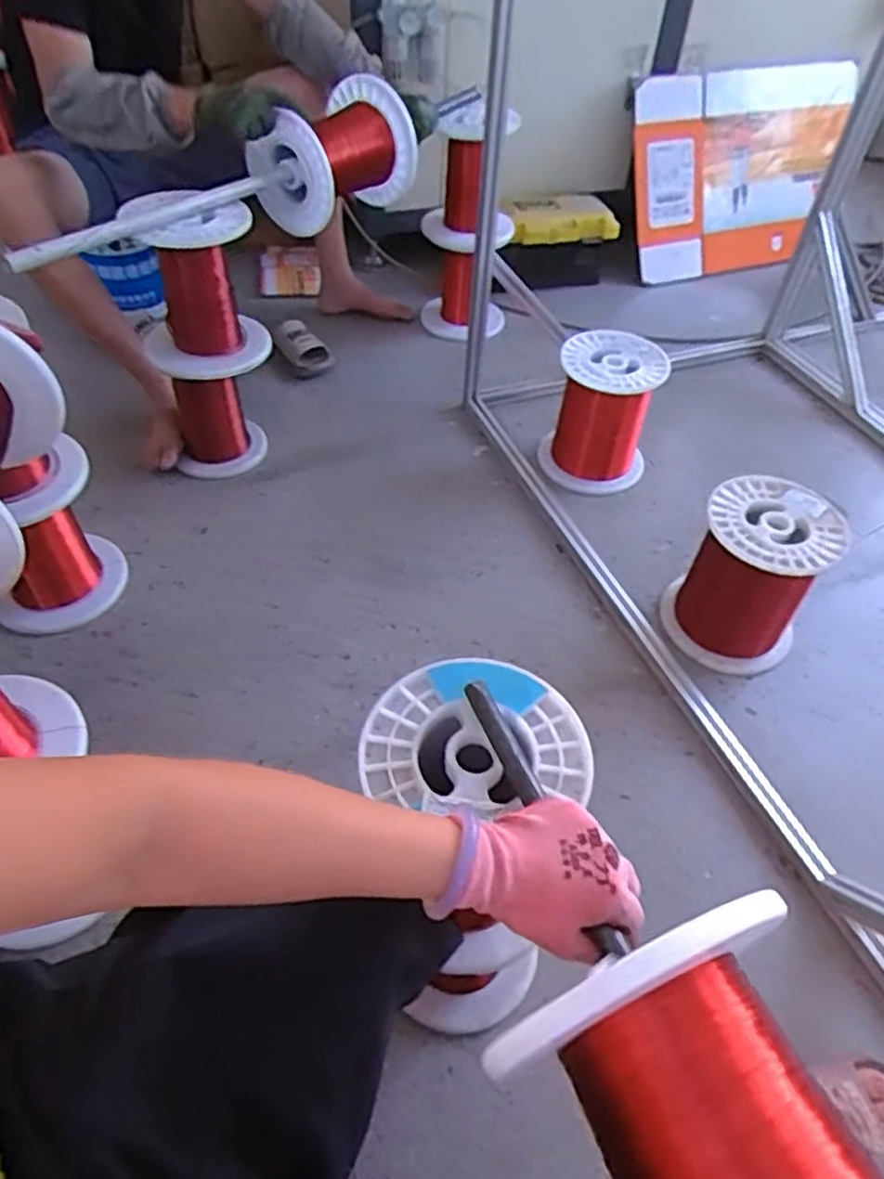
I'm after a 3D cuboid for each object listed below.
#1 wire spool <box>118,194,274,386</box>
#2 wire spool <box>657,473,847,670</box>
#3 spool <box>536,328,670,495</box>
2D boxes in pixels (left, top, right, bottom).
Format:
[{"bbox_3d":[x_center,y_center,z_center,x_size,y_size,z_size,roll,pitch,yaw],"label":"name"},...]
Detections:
[{"bbox_3d":[-0.426,-0.517,1.238,0.217,0.276,0.218,-6,48,-9],"label":"wire spool"},{"bbox_3d":[0.476,-0.019,1.116,0.193,0.231,0.196,1,49,-1],"label":"wire spool"},{"bbox_3d":[0.309,-0.346,1.393,0.199,0.237,0.195,1,49,-1],"label":"spool"}]

